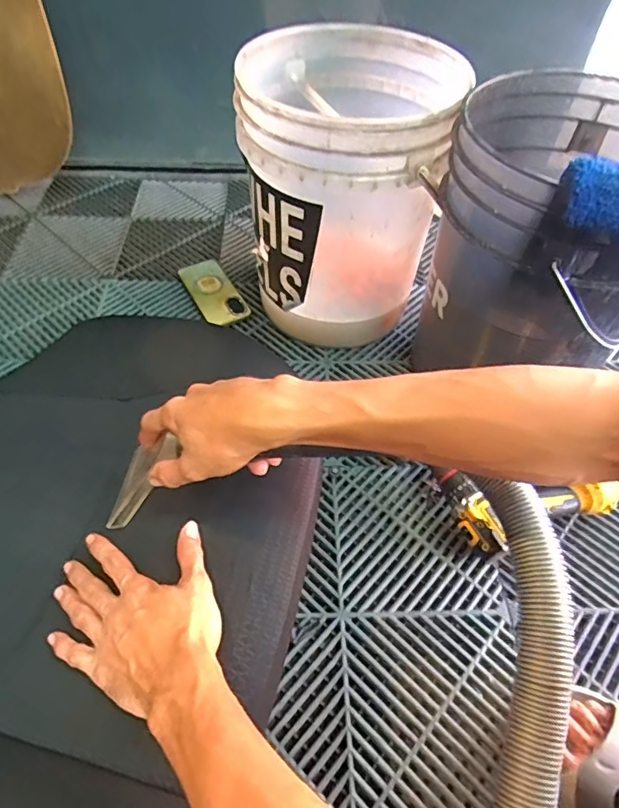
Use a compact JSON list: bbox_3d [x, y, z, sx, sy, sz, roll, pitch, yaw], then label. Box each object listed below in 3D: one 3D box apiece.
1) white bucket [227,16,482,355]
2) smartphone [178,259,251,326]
[{"bbox_3d":[0.049,-0.303,0.765,0.280,0.372,0.290,1,52,-1],"label":"white bucket"},{"bbox_3d":[-0.171,-0.203,0.899,0.074,0.009,0.169,-23,58,-19],"label":"smartphone"}]

